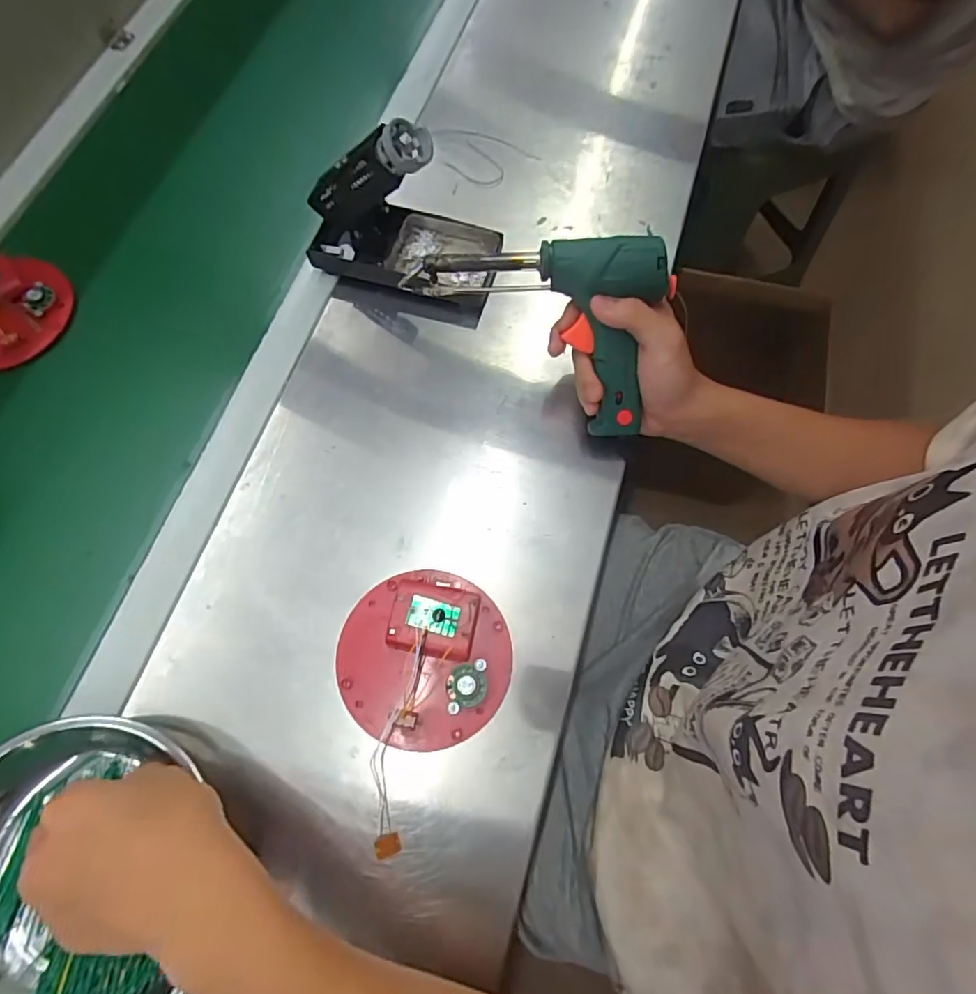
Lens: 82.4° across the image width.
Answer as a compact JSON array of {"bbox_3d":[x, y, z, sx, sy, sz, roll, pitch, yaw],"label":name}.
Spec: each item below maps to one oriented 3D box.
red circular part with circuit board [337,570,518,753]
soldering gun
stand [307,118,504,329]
[{"bbox_3d":[-0.046,0.111,0.392,0.118,0.024,0.118,0,70,1],"label":"red circular part with circuit board"},{"bbox_3d":[0.057,-0.149,0.415,0.206,0.042,0.127,36,113,-9],"label":"soldering gun"},{"bbox_3d":[-0.076,-0.237,0.471,0.157,0.133,0.085,16,71,7],"label":"stand"}]

